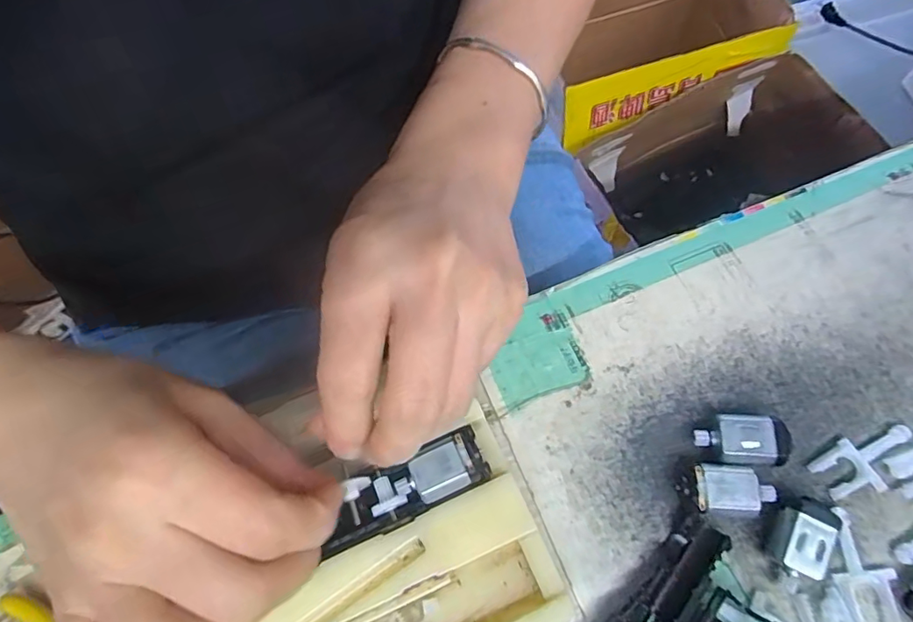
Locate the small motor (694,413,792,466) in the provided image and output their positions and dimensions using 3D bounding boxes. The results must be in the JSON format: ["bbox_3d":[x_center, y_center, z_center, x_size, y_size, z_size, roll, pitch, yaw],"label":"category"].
[{"bbox_3d":[0.113,0.052,0.211,0.031,0.016,0.018,4,69,7],"label":"small motor"}]

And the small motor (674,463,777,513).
[{"bbox_3d":[0.104,0.069,0.206,0.033,0.015,0.017,-4,68,4],"label":"small motor"}]

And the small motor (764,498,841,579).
[{"bbox_3d":[0.127,0.083,0.196,0.017,0.016,0.026,28,74,15],"label":"small motor"}]

